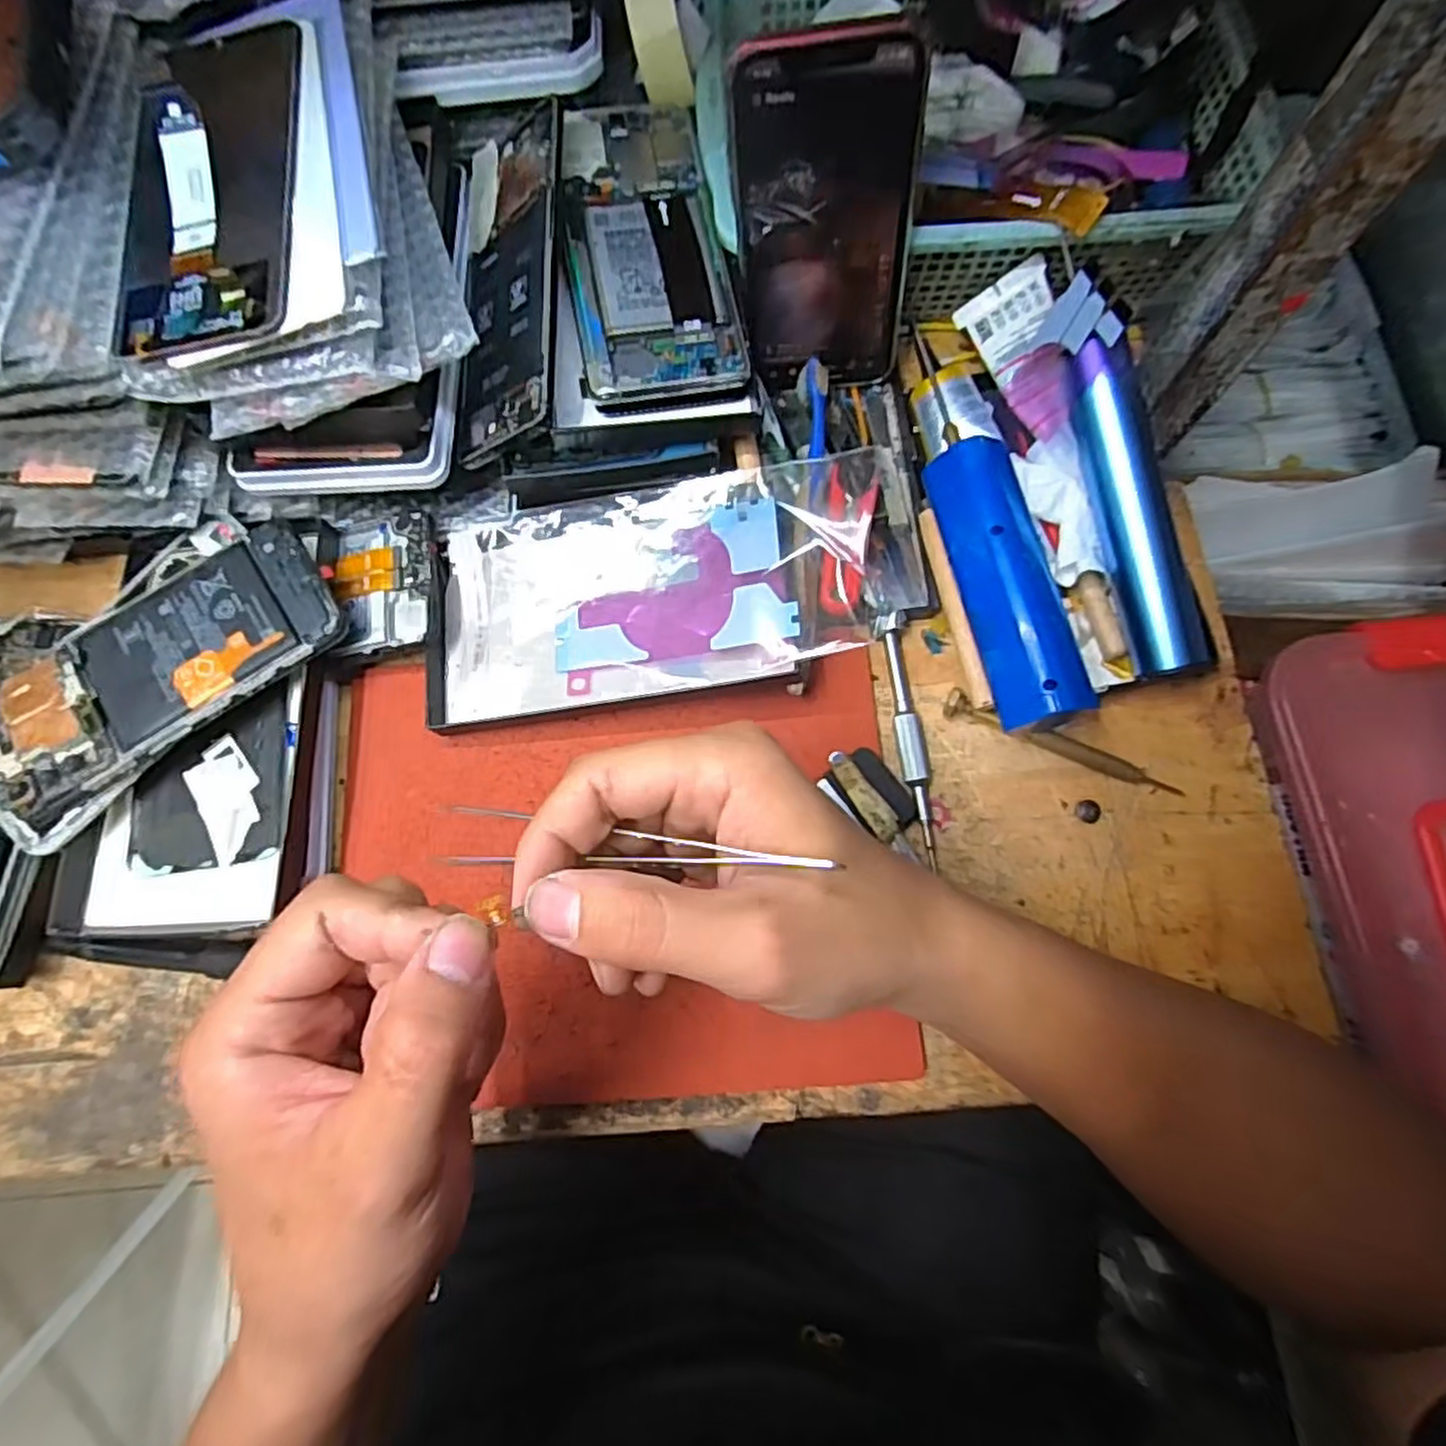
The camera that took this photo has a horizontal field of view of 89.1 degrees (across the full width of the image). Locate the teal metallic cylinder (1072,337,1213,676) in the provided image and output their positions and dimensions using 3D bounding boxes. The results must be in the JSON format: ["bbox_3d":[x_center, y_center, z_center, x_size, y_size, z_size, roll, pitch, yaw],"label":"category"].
[{"bbox_3d":[0.183,-0.094,0.323,0.030,0.020,0.143,-16,91,-3],"label":"teal metallic cylinder"}]

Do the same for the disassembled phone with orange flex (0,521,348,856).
[{"bbox_3d":[-0.254,-0.022,0.328,0.166,0.013,0.072,-39,80,-9],"label":"disassembled phone with orange flex"}]

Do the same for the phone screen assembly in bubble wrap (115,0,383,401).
[{"bbox_3d":[-0.191,-0.219,0.290,0.102,0.027,0.166,-12,77,-2],"label":"phone screen assembly in bubble wrap"}]

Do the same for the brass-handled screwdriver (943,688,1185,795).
[{"bbox_3d":[0.154,0.009,0.332,0.108,0.009,0.012,23,78,6],"label":"brass-handled screwdriver"}]

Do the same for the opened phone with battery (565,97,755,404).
[{"bbox_3d":[-0.037,-0.224,0.345,0.073,0.015,0.154,-11,74,0],"label":"opened phone with battery"}]

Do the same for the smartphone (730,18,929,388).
[{"bbox_3d":[0.045,-0.212,0.323,0.072,0.145,0.009,-3,63,5],"label":"smartphone"}]

